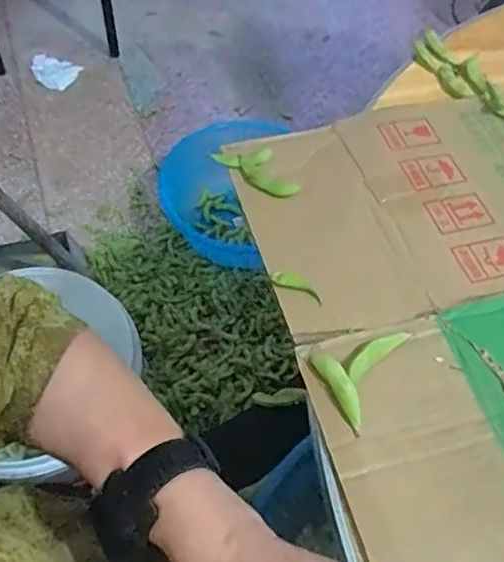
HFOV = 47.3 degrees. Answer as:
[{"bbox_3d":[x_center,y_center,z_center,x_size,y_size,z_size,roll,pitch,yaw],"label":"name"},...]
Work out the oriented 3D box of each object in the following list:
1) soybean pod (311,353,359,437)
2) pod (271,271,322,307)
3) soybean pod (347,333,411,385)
[{"bbox_3d":[0.062,0.076,0.398,0.016,0.010,0.060,-23,72,-16],"label":"soybean pod"},{"bbox_3d":[0.036,0.003,0.449,0.043,0.005,0.015,22,58,13],"label":"pod"},{"bbox_3d":[0.089,0.052,0.419,0.058,0.009,0.015,-35,64,-22],"label":"soybean pod"}]

